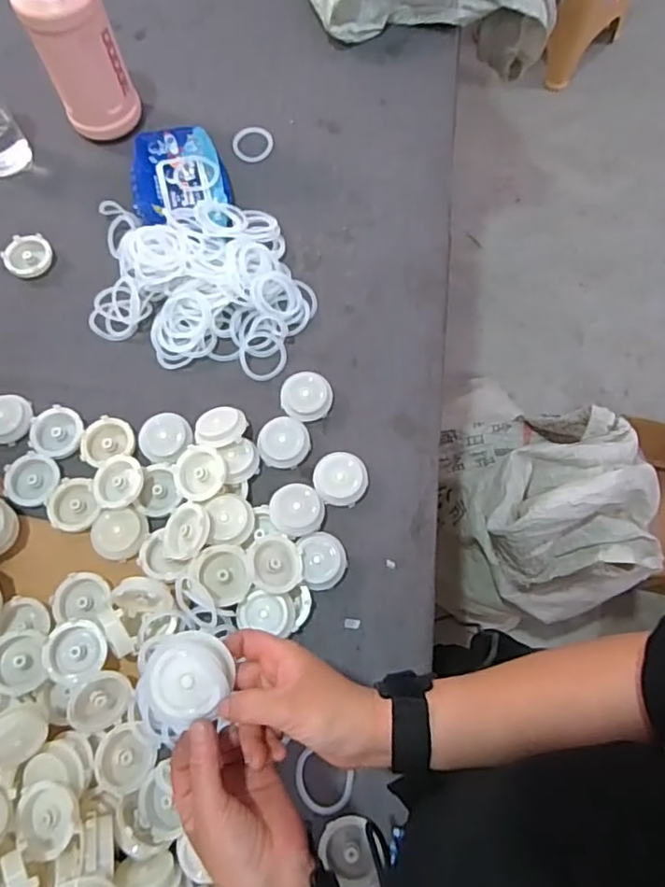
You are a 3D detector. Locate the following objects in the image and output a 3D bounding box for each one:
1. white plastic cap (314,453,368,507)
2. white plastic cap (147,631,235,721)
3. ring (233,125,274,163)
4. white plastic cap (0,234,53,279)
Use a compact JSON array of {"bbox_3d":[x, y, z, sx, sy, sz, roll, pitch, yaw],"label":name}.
[{"bbox_3d":[0.009,0.038,0.636,0.058,0.025,0.055,0,70,0],"label":"white plastic cap"},{"bbox_3d":[-0.094,0.154,0.390,0.052,0.016,0.052,0,70,0],"label":"white plastic cap"},{"bbox_3d":[-0.110,-0.418,0.815,0.056,0.004,0.065,-5,70,-1],"label":"ring"},{"bbox_3d":[-0.388,-0.239,0.749,0.060,0.015,0.058,-32,89,-15],"label":"white plastic cap"}]

